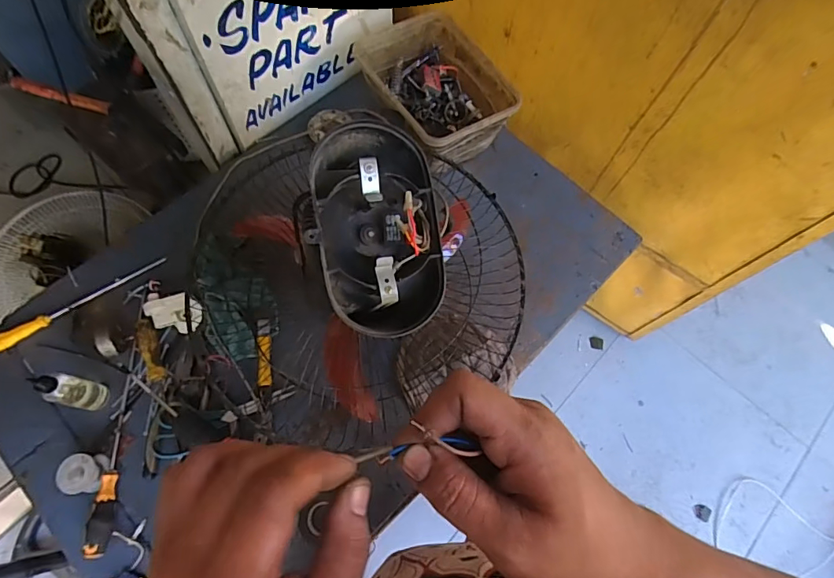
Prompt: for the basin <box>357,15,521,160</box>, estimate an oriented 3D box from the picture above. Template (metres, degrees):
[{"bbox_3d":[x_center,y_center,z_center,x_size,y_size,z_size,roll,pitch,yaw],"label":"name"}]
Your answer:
[{"bbox_3d":[0.026,-0.366,0.872,0.207,0.103,0.280,-33,73,-15],"label":"basin"}]

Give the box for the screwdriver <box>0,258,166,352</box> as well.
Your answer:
[{"bbox_3d":[-0.559,0.022,0.762,0.291,0.028,0.022,-35,74,-15],"label":"screwdriver"}]

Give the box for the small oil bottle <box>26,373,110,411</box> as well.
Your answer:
[{"bbox_3d":[-0.491,0.144,0.661,0.031,0.125,0.041,10,68,1],"label":"small oil bottle"}]

